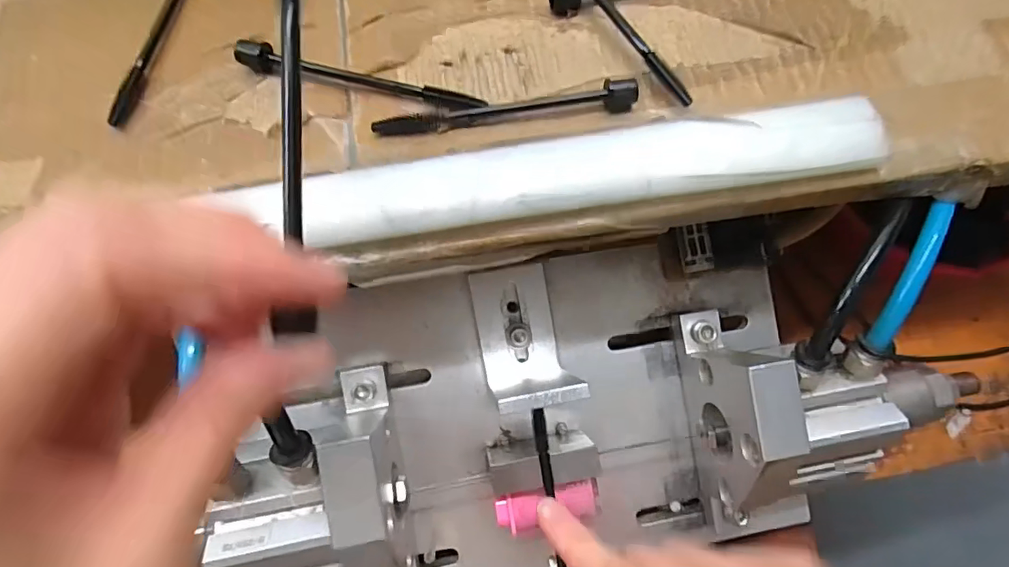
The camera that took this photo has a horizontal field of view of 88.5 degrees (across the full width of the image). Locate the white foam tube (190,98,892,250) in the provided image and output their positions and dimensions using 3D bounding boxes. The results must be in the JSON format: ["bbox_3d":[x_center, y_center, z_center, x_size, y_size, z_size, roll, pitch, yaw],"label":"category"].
[{"bbox_3d":[0.025,-0.038,0.181,0.222,0.020,0.027,-10,72,-4],"label":"white foam tube"}]

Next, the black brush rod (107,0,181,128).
[{"bbox_3d":[-0.140,-0.108,0.212,0.008,0.007,0.100,11,72,3],"label":"black brush rod"}]

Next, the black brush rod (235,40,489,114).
[{"bbox_3d":[-0.056,-0.081,0.201,0.096,0.010,0.012,14,72,4],"label":"black brush rod"}]

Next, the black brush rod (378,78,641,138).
[{"bbox_3d":[0.000,-0.068,0.196,0.099,0.013,0.012,-5,72,-2],"label":"black brush rod"}]

